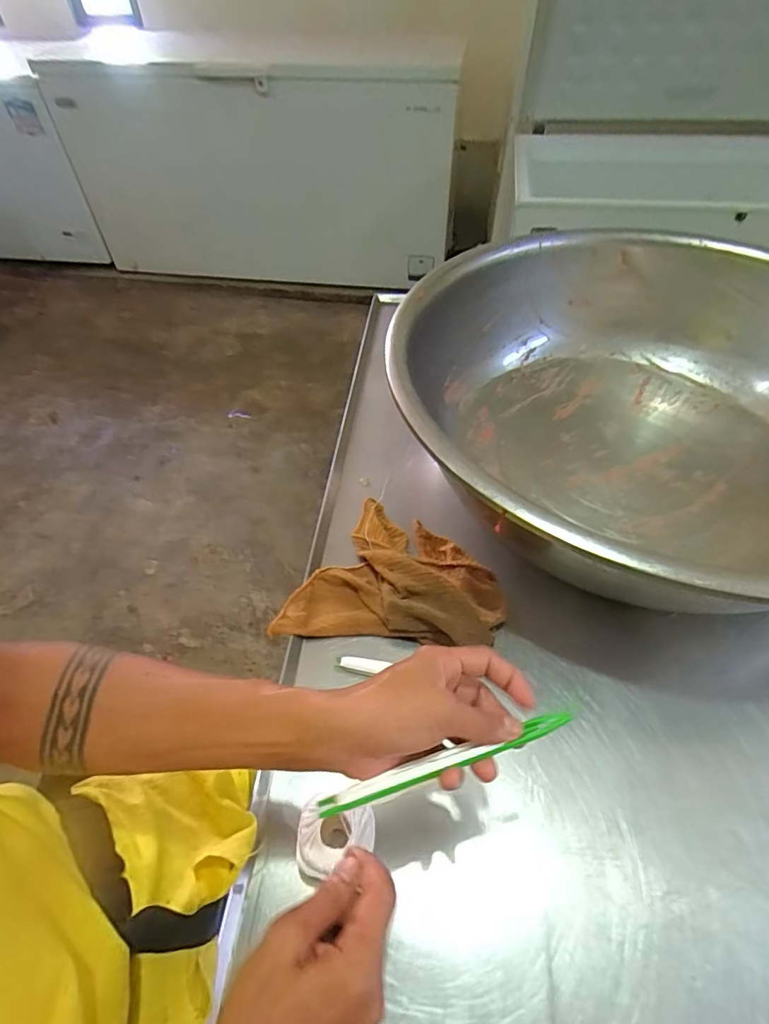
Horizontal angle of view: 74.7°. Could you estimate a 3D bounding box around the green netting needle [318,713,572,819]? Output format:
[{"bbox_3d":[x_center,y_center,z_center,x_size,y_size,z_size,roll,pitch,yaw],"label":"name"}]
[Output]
[{"bbox_3d":[0.043,0.166,0.335,0.176,0.011,0.013,-15,52,-10],"label":"green netting needle"}]

